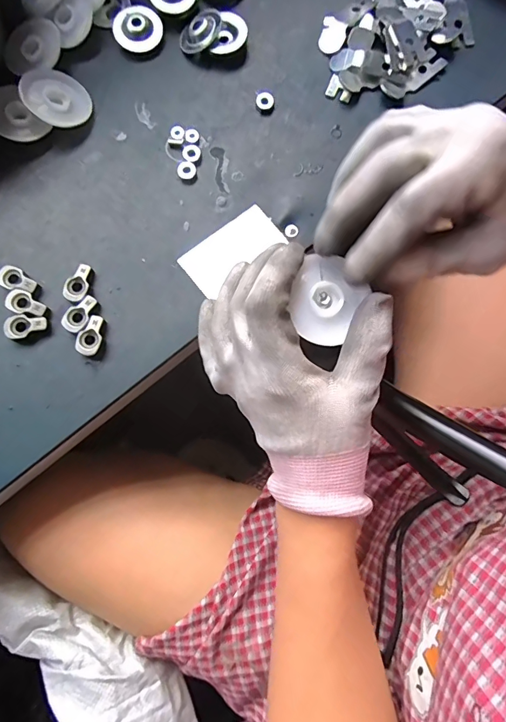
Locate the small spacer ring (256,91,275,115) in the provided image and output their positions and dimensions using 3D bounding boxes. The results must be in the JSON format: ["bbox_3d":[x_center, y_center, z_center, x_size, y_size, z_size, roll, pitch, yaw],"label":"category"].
[{"bbox_3d":[0.010,-0.209,0.341,0.015,0.006,0.017,10,80,1],"label":"small spacer ring"}]

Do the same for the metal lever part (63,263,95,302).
[{"bbox_3d":[-0.127,-0.057,0.308,0.017,0.007,0.029,21,81,3],"label":"metal lever part"}]

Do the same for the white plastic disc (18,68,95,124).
[{"bbox_3d":[-0.153,-0.205,0.329,0.048,0.004,0.048,7,72,-24],"label":"white plastic disc"}]

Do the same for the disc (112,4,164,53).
[{"bbox_3d":[-0.094,-0.273,0.346,0.039,0.006,0.036,-1,97,-8],"label":"disc"}]

